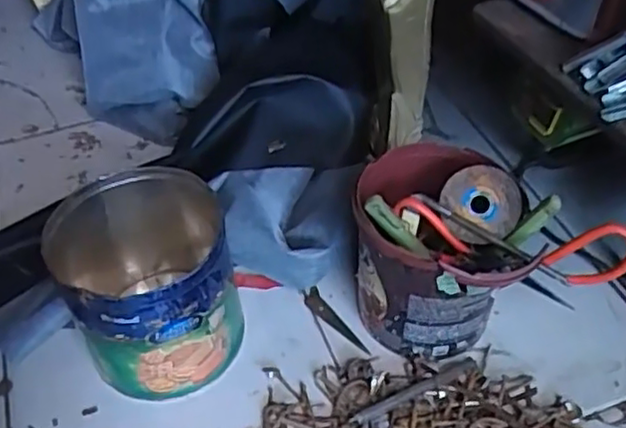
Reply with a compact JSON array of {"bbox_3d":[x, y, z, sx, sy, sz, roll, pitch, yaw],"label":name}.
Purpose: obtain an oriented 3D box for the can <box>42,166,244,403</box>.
[{"bbox_3d":[-0.150,0.060,0.620,0.144,0.154,0.166,-15,47,-11],"label":"can"}]

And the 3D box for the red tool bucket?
[{"bbox_3d":[0.115,0.041,0.621,0.148,0.154,0.148,-2,46,1],"label":"red tool bucket"}]

